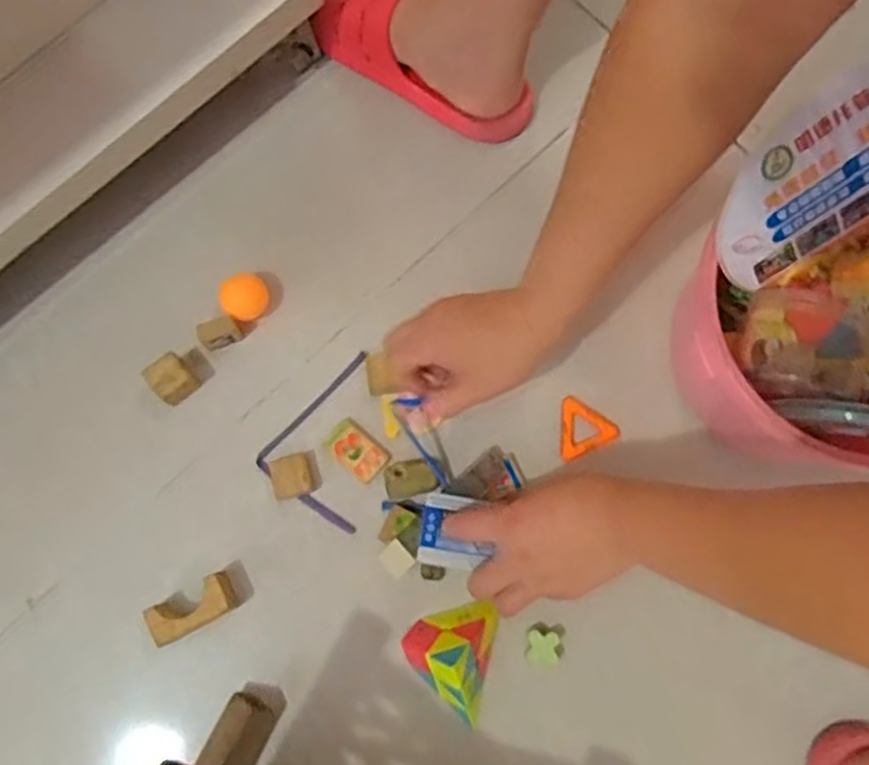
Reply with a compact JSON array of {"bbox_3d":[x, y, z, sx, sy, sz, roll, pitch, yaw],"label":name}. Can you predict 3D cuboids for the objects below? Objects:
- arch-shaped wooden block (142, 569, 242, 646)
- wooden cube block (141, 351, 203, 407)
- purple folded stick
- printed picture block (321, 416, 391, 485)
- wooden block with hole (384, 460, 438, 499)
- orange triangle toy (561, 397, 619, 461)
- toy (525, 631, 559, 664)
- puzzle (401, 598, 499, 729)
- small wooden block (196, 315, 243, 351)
[{"bbox_3d":[-0.186,0.173,0.572,0.064,0.027,0.031,-26,79,-6],"label":"arch-shaped wooden block"},{"bbox_3d":[-0.213,-0.002,0.609,0.033,0.035,0.033,-43,81,-9],"label":"wooden cube block"},{"bbox_3d":[-0.103,0.046,0.615,0.082,0.004,0.148,3,77,0],"label":"purple folded stick"},{"bbox_3d":[-0.064,0.055,0.613,0.051,0.004,0.031,41,80,8],"label":"printed picture block"},{"bbox_3d":[-0.020,0.077,0.603,0.040,0.013,0.030,-12,78,-3],"label":"wooden block with hole"},{"bbox_3d":[0.119,0.034,0.615,0.050,0.007,0.048,-25,79,-6],"label":"orange triangle toy"},{"bbox_3d":[0.083,0.203,0.571,0.024,0.008,0.024,8,77,1],"label":"toy"},{"bbox_3d":[0.020,0.210,0.549,0.068,0.068,0.081,-20,78,-5],"label":"puzzle"},{"bbox_3d":[-0.178,-0.040,0.615,0.033,0.036,0.016,-29,79,-7],"label":"small wooden block"}]

